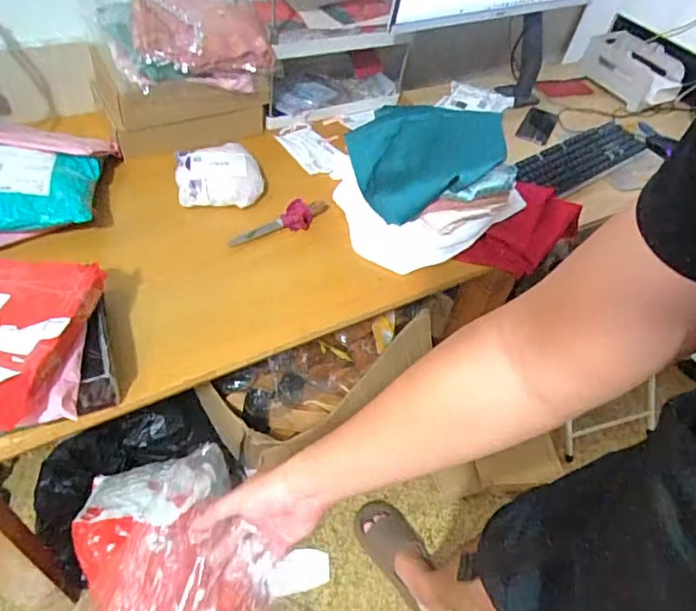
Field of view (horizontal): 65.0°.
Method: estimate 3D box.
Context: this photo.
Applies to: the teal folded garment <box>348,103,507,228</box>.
[{"bbox_3d":[0.160,-0.262,1.031,0.303,0.144,0.221,-6,51,-15],"label":"teal folded garment"}]

